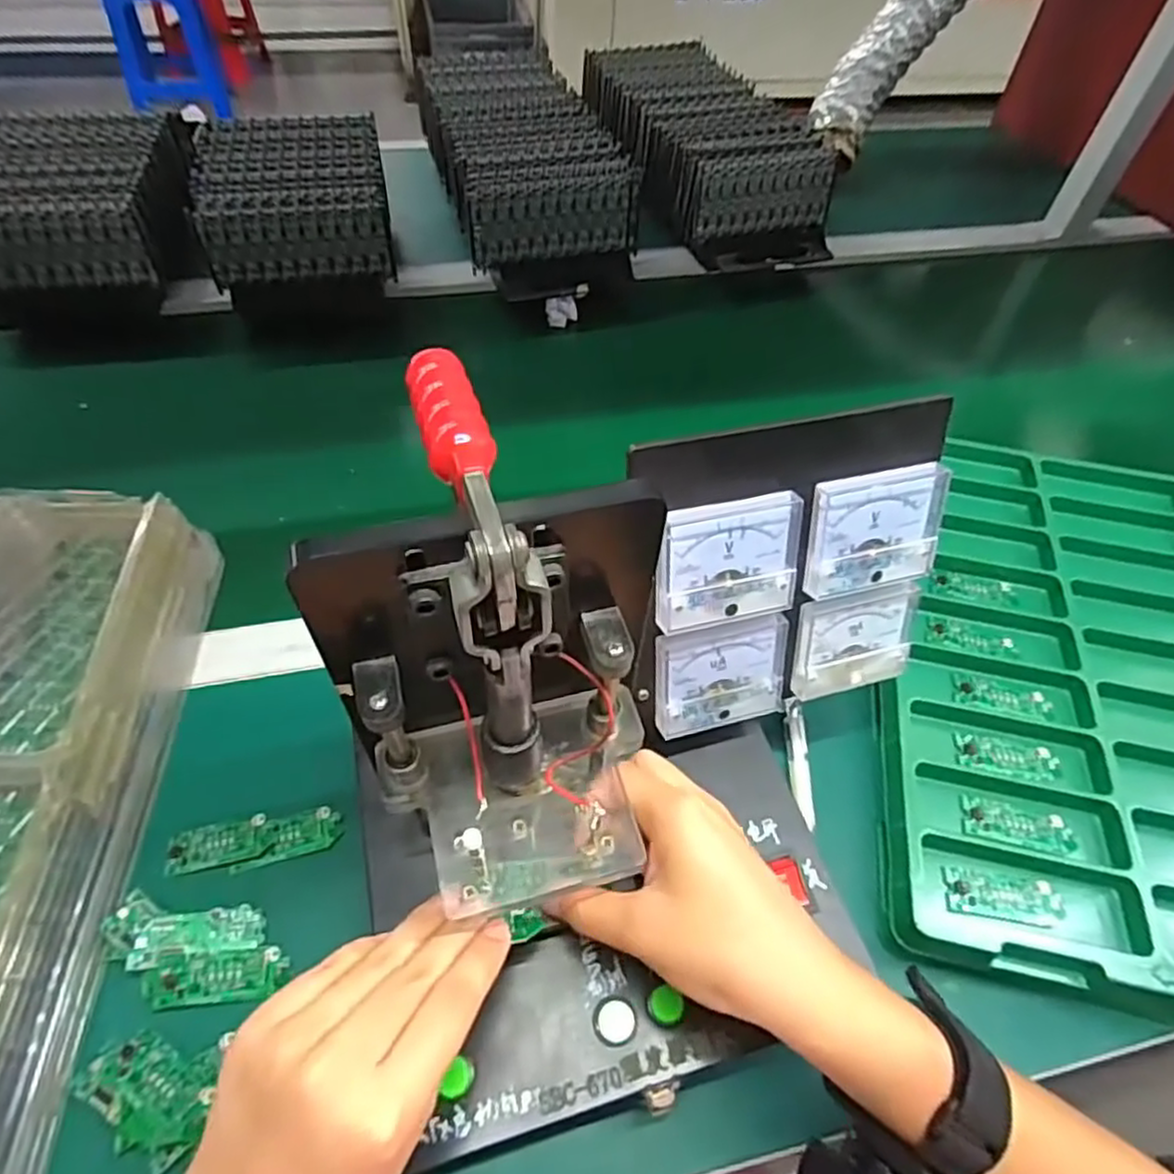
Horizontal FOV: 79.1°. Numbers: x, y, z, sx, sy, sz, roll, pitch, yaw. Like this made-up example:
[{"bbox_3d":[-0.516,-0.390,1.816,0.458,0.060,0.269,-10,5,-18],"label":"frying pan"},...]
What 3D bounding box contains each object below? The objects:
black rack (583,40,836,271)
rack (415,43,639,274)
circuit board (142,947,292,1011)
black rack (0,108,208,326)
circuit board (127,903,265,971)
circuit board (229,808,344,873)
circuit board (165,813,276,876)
[{"bbox_3d":[0.135,-0.531,0.857,0.172,0.091,0.393,-14,55,-14],"label":"black rack"},{"bbox_3d":[-0.080,-0.497,0.810,0.174,0.075,0.361,-12,54,-13],"label":"rack"},{"bbox_3d":[-0.182,0.191,0.349,0.066,0.009,0.022,-3,53,-6],"label":"circuit board"},{"bbox_3d":[-0.491,-0.371,0.703,0.182,0.103,0.217,-8,54,-10],"label":"black rack"},{"bbox_3d":[-0.196,0.176,0.358,0.059,0.012,0.023,-9,54,-11],"label":"circuit board"},{"bbox_3d":[-0.167,0.140,0.396,0.057,0.011,0.023,-11,54,-12],"label":"circuit board"},{"bbox_3d":[-0.201,0.141,0.391,0.057,0.006,0.023,-13,58,-4],"label":"circuit board"}]

